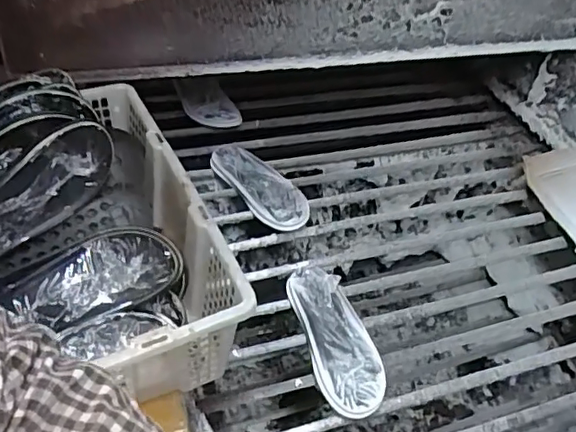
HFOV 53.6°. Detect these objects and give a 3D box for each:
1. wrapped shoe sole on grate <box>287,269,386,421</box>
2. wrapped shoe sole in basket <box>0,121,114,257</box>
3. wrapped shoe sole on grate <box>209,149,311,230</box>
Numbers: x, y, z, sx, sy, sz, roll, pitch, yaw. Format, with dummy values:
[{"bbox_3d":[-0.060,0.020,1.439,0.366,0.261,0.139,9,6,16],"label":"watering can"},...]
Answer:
[{"bbox_3d":[0.071,0.177,0.822,0.098,0.034,0.234,-6,45,-14],"label":"wrapped shoe sole on grate"},{"bbox_3d":[-0.321,-0.020,0.692,0.249,0.090,0.047,-41,60,-17],"label":"wrapped shoe sole in basket"},{"bbox_3d":[-0.050,-0.057,1.037,0.092,0.025,0.235,-25,48,-23],"label":"wrapped shoe sole on grate"}]

